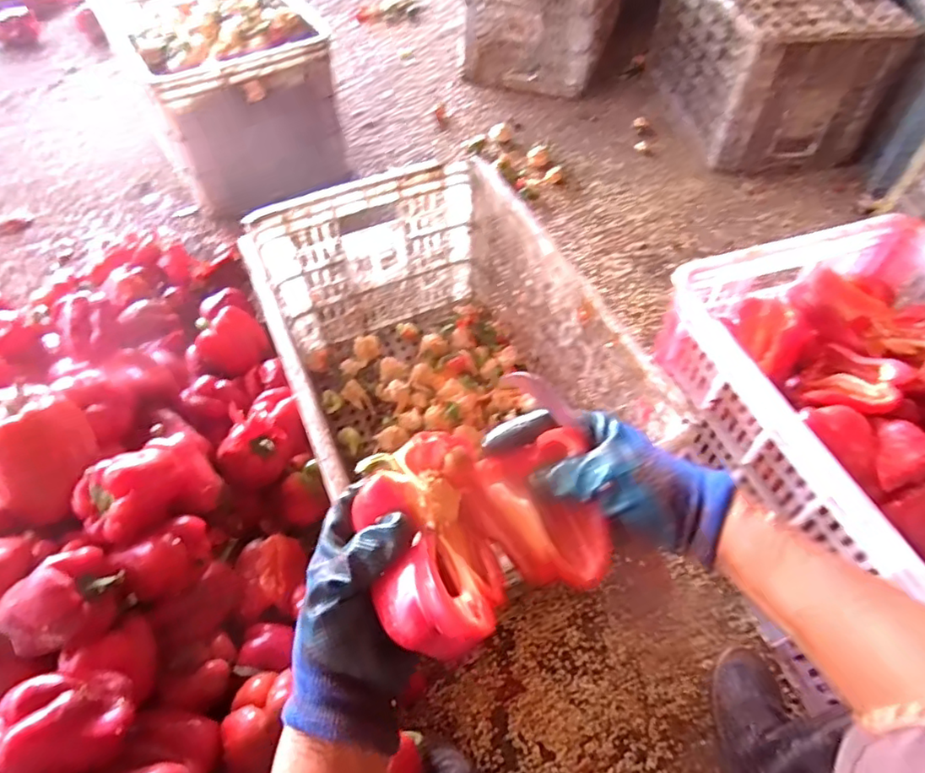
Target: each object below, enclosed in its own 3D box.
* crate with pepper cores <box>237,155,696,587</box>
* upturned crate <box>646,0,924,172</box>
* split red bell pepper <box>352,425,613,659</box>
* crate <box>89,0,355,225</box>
[{"bbox_3d":[-0.034,-0.010,0.760,0.350,0.281,0.511,-20,56,-15],"label":"crate with pepper cores"},{"bbox_3d":[0.684,-0.762,1.323,0.360,0.277,0.493,-2,53,-3],"label":"upturned crate"},{"bbox_3d":[0.015,0.088,0.370,0.147,0.055,0.134,-16,55,-13],"label":"split red bell pepper"},{"bbox_3d":[-0.517,-0.656,1.234,0.328,0.277,0.524,-27,58,-20],"label":"crate"}]

